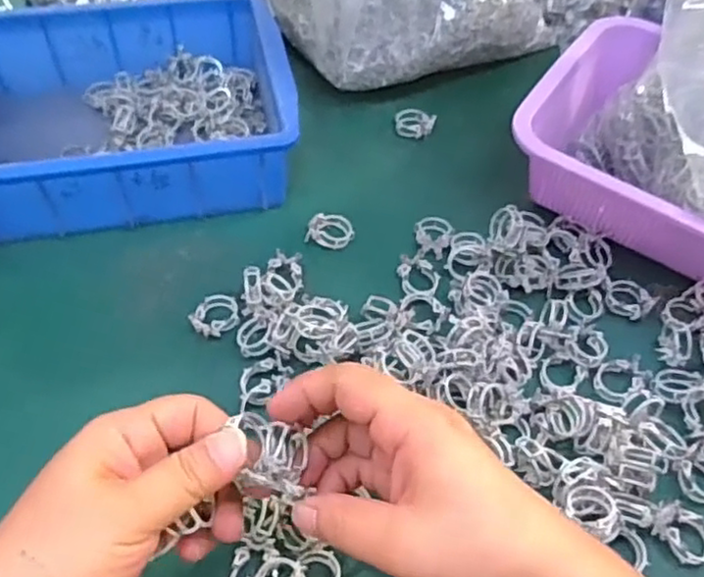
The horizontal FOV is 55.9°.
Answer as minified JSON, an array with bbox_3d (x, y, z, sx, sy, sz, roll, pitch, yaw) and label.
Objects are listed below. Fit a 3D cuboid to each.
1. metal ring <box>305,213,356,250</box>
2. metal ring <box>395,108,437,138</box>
[{"bbox_3d":[-0.015,-0.040,0.474,0.032,0.011,0.026,13,55,4],"label":"metal ring"},{"bbox_3d":[0.051,-0.135,0.540,0.031,0.009,0.027,17,55,7],"label":"metal ring"}]

